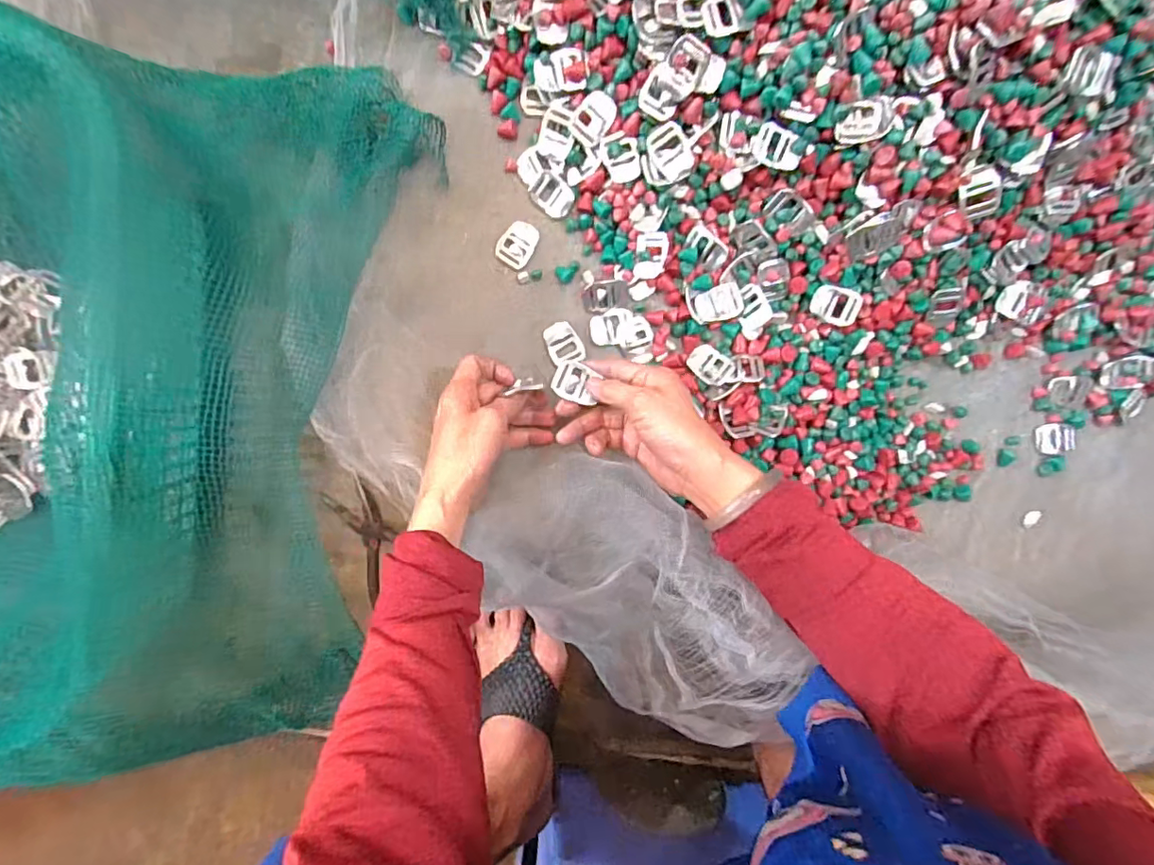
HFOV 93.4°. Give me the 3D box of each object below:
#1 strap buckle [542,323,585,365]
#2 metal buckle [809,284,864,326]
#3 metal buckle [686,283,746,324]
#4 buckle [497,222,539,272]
[{"bbox_3d":[-0.012,-0.078,0.480,0.029,0.005,0.038,-22,94,1],"label":"strap buckle"},{"bbox_3d":[0.225,-0.110,0.472,0.039,0.007,0.031,16,105,15],"label":"metal buckle"},{"bbox_3d":[0.120,-0.113,0.474,0.047,0.006,0.031,-9,95,0],"label":"metal buckle"},{"bbox_3d":[-0.053,-0.166,0.480,0.029,0.008,0.040,26,94,-3],"label":"buckle"}]

